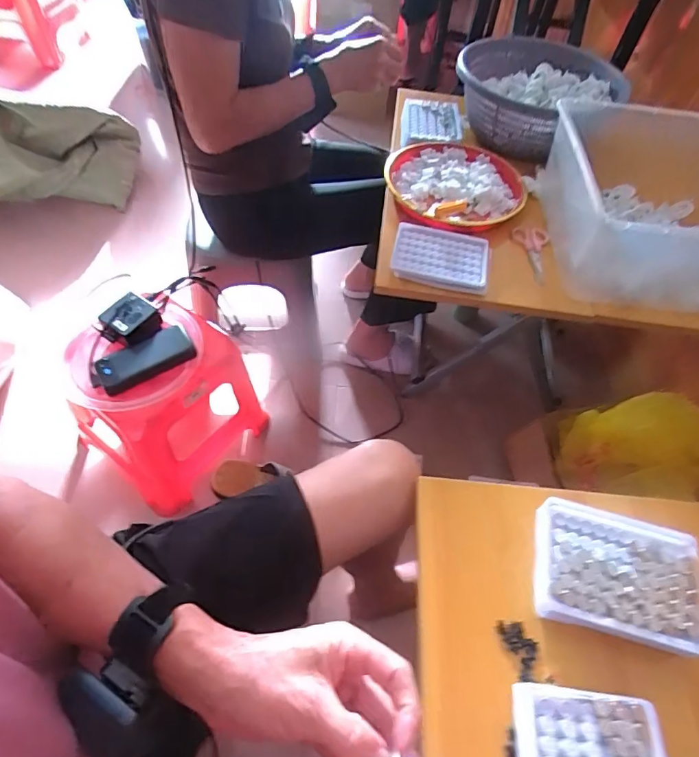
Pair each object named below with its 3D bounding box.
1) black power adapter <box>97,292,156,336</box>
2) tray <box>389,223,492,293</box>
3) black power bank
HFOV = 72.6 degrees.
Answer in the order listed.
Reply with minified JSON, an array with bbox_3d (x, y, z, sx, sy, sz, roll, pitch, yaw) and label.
[{"bbox_3d":[-0.382,-0.108,0.823,0.059,0.028,0.072,40,75,5],"label":"black power adapter"},{"bbox_3d":[0.128,-0.169,0.662,0.133,0.028,0.092,12,54,4],"label":"tray"},{"bbox_3d":[-0.339,-0.030,0.794,0.152,0.030,0.069,-26,61,-21],"label":"black power bank"}]

